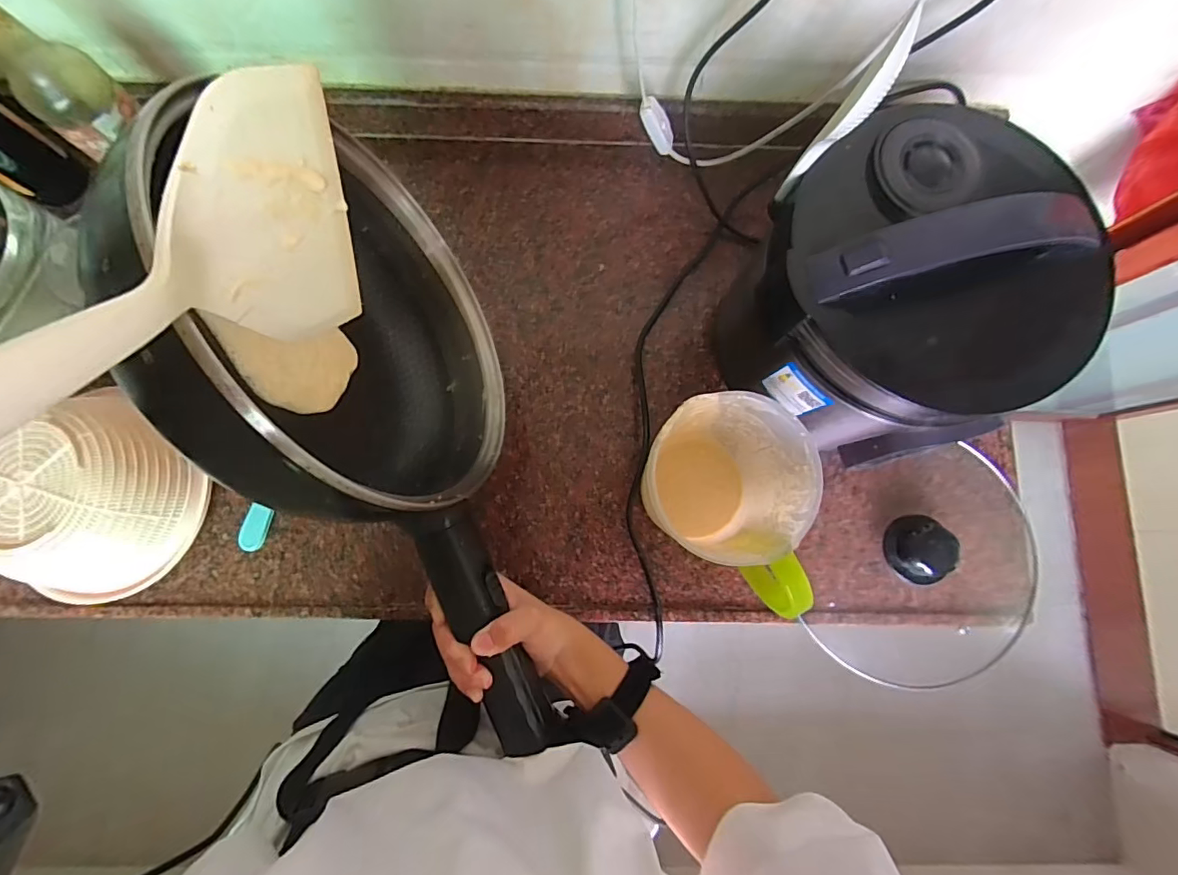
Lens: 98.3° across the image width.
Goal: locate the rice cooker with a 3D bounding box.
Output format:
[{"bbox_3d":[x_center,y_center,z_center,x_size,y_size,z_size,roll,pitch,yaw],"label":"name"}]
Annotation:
[{"bbox_3d":[0.241,-0.112,0.426,0.218,0.210,0.216,0,81,-2],"label":"rice cooker"}]

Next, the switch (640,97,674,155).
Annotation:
[{"bbox_3d":[0.067,-0.304,0.499,0.013,0.055,0.023,18,78,38],"label":"switch"}]

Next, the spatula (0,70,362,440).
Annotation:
[{"bbox_3d":[-0.153,-0.034,0.166,0.021,0.110,0.240,14,45,0],"label":"spatula"}]

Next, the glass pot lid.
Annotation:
[{"bbox_3d":[0.338,0.124,0.505,0.230,0.061,0.217,0,81,-2],"label":"glass pot lid"}]

